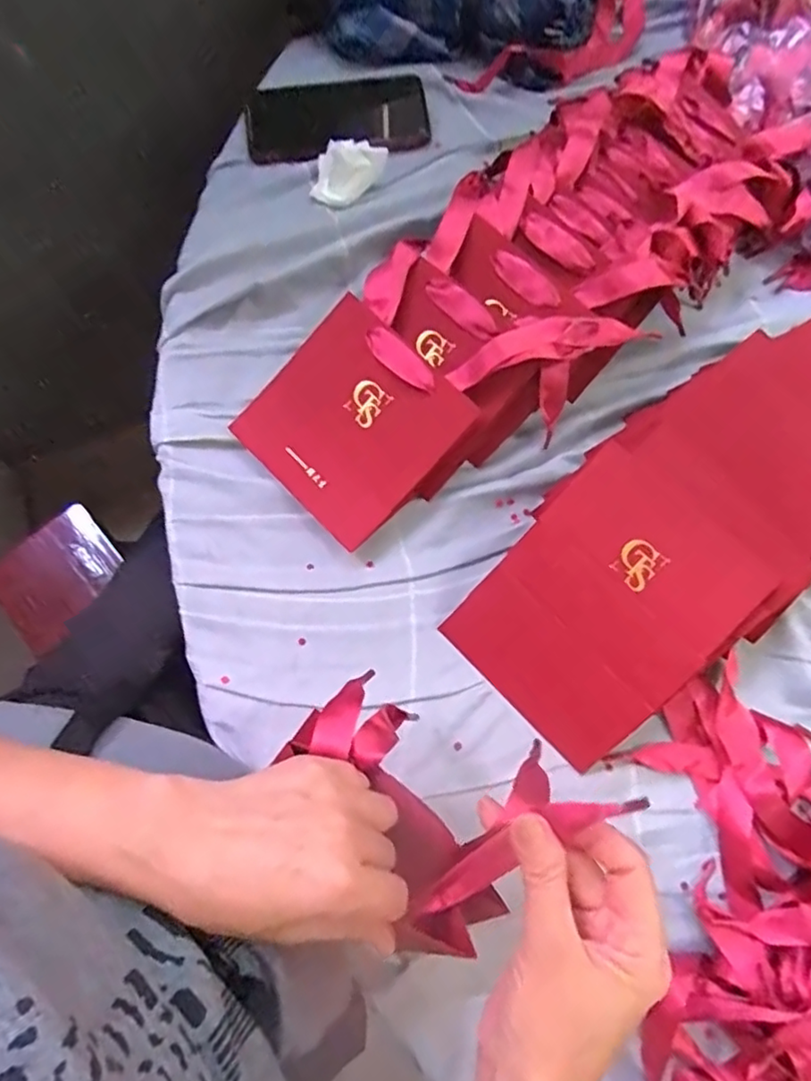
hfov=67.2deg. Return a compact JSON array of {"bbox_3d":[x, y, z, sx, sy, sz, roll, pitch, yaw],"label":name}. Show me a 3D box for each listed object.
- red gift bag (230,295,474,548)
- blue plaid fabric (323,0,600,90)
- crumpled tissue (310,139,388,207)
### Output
[{"bbox_3d":[-0.041,-0.088,0.454,0.136,0.011,0.136,44,98,6],"label":"red gift bag"},{"bbox_3d":[0.048,-0.480,0.553,0.243,0.084,0.059,7,75,2],"label":"blue plaid fabric"},{"bbox_3d":[-0.050,-0.315,0.523,0.062,0.030,0.047,5,75,1],"label":"crumpled tissue"}]

